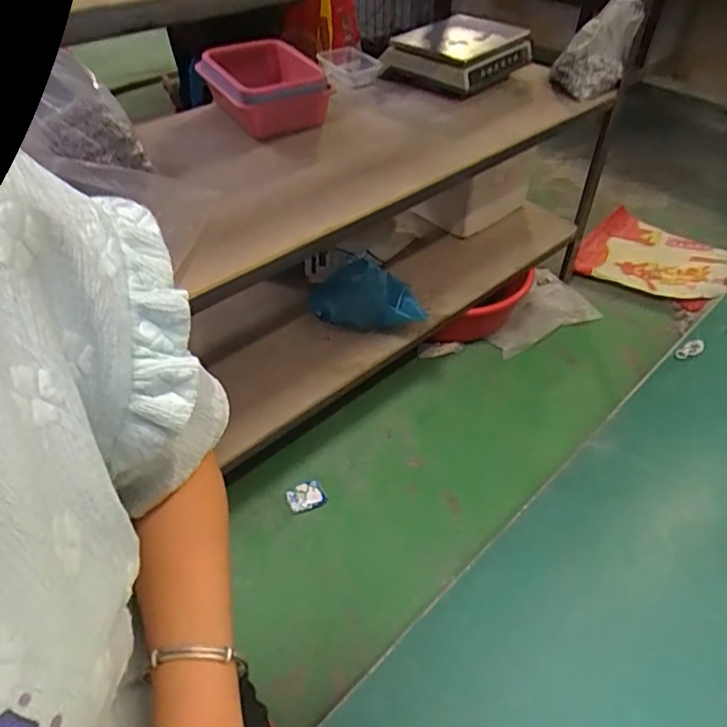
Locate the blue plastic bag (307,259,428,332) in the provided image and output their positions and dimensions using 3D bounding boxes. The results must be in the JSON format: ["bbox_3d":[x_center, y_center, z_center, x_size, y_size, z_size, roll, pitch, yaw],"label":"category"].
[{"bbox_3d":[0.007,-0.155,1.286,0.304,0.147,0.108,22,50,21],"label":"blue plastic bag"}]

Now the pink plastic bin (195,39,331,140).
[{"bbox_3d":[-0.217,-0.634,1.271,0.234,0.121,0.260,-26,51,-24],"label":"pink plastic bin"}]

